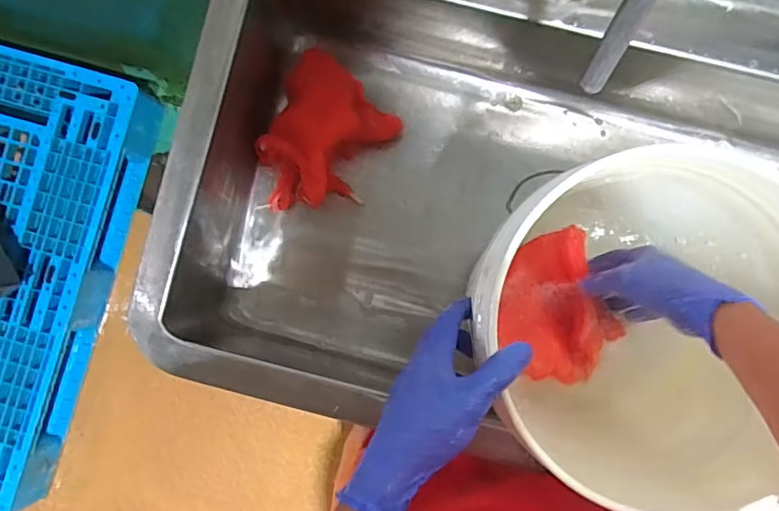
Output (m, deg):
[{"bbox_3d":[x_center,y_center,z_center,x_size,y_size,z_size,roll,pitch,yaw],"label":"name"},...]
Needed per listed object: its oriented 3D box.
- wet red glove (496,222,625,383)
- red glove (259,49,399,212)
[{"bbox_3d":[0.191,0.066,0.628,0.131,0.032,0.166,-26,86,0],"label":"wet red glove"},{"bbox_3d":[-0.090,-0.148,0.719,0.148,0.072,0.201,30,88,3],"label":"red glove"}]

